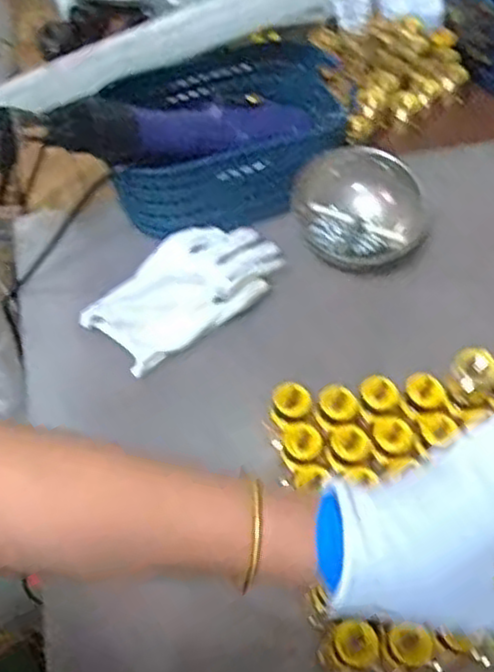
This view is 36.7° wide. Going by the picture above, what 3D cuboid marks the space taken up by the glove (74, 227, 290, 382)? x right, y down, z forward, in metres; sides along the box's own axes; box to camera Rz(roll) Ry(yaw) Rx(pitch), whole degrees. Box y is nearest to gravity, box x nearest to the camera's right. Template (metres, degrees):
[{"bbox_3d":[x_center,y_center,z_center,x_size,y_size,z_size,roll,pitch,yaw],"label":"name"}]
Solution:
[{"bbox_3d":[-0.048,-0.043,0.626,0.094,0.022,0.169,39,65,23],"label":"glove"}]

